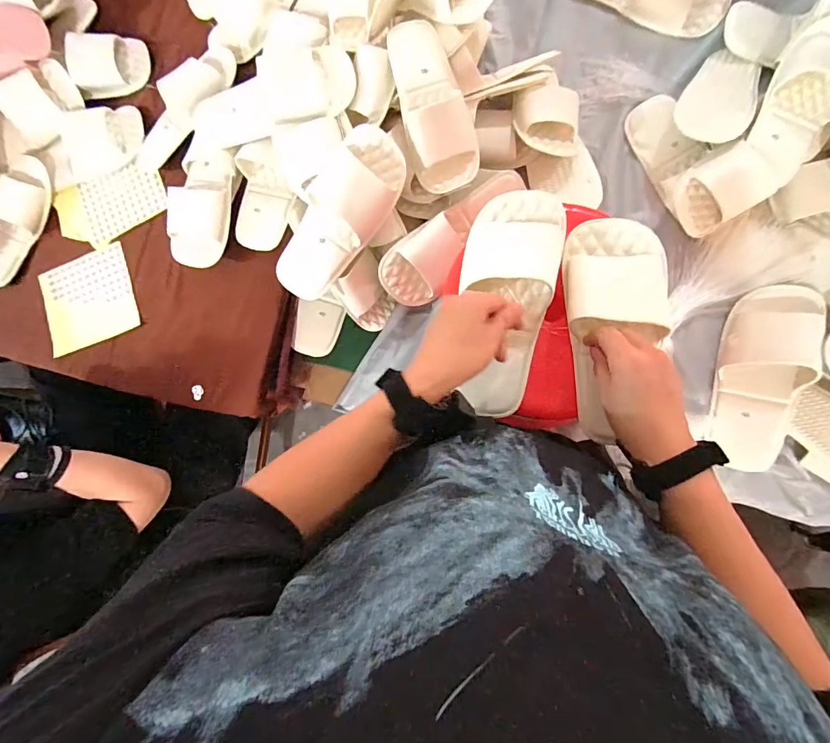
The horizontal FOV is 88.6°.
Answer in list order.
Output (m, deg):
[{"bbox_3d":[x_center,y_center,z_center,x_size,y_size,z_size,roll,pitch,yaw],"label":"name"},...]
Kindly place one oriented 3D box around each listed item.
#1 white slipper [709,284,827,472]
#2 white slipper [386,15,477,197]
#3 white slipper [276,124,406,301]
[{"bbox_3d":[0.517,0.004,0.624,0.100,0.095,0.271,13,89,9],"label":"white slipper"},{"bbox_3d":[0.026,-0.384,0.624,0.098,0.057,0.227,-19,95,-8],"label":"white slipper"},{"bbox_3d":[-0.111,-0.224,0.626,0.109,0.057,0.262,41,108,9],"label":"white slipper"}]

